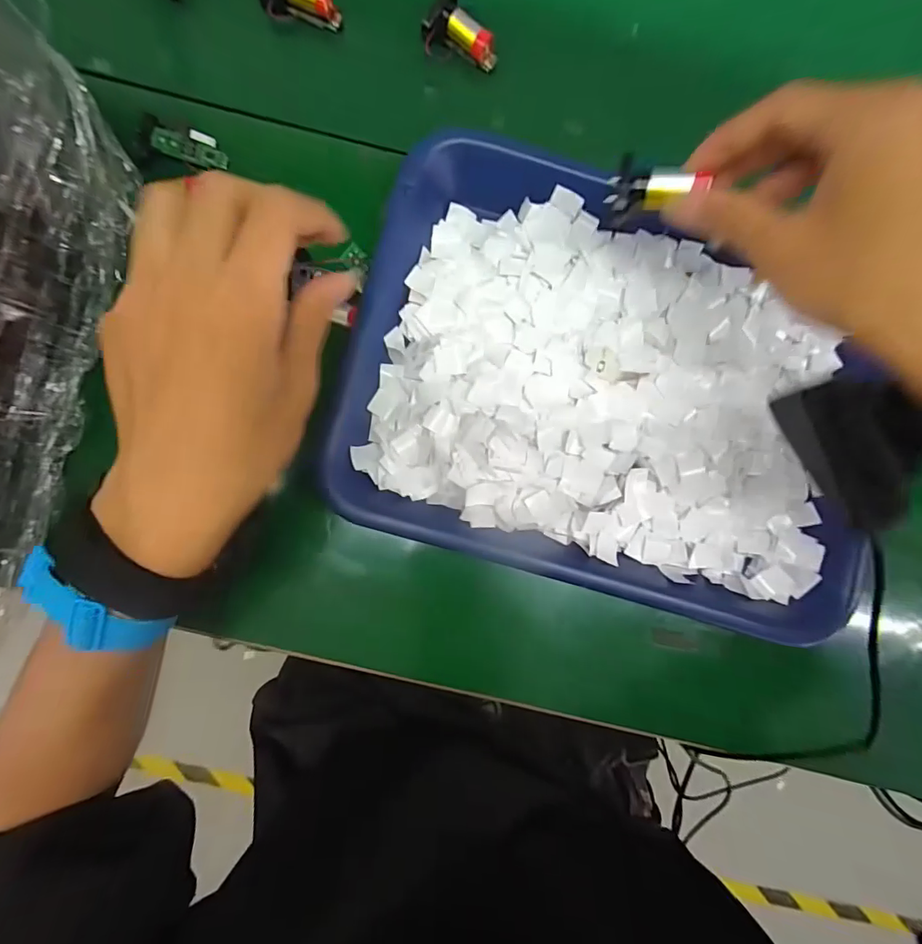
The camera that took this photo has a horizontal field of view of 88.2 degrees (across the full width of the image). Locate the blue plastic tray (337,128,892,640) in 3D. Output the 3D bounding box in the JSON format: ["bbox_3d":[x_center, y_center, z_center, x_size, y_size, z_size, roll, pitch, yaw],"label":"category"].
[{"bbox_3d":[0.097,-0.051,0.300,0.324,0.034,0.240,16,84,-3],"label":"blue plastic tray"}]

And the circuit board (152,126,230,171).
[{"bbox_3d":[-0.176,-0.212,0.311,0.043,0.004,0.021,9,84,-20],"label":"circuit board"}]

